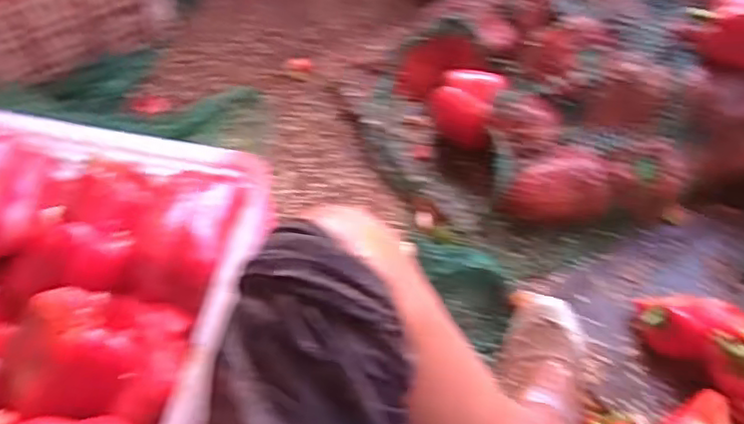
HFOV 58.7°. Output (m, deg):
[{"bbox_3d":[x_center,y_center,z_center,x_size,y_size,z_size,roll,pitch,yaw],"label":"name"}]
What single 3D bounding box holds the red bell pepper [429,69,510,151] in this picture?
[{"bbox_3d":[0.118,-0.138,0.883,0.096,0.065,0.088,-1,58,2],"label":"red bell pepper"}]

